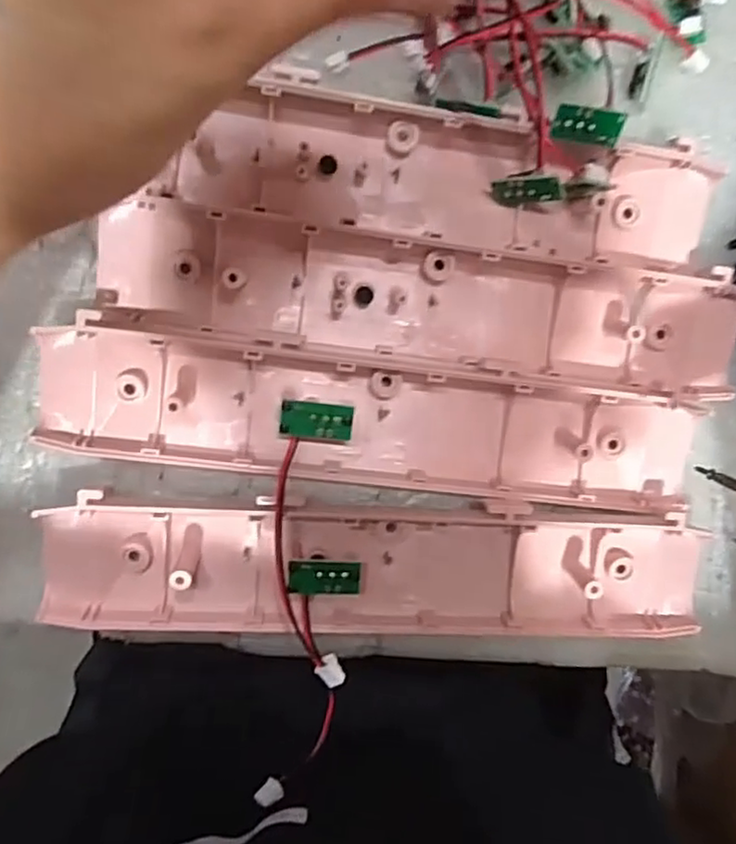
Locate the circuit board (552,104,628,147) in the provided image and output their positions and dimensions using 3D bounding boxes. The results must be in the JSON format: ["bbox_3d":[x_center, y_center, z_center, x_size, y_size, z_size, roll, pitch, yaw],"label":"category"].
[{"bbox_3d":[0.090,-0.120,0.262,0.029,0.004,0.013,5,122,-8],"label":"circuit board"}]

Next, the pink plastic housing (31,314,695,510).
[{"bbox_3d":[0.006,0.002,0.271,0.273,0.024,0.049,7,89,-6],"label":"pink plastic housing"}]

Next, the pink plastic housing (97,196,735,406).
[{"bbox_3d":[0.029,-0.050,0.276,0.273,0.025,0.051,6,89,-6],"label":"pink plastic housing"}]

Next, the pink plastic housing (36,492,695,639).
[{"bbox_3d":[0.010,0.061,0.268,0.271,0.023,0.054,3,90,-6],"label":"pink plastic housing"}]

